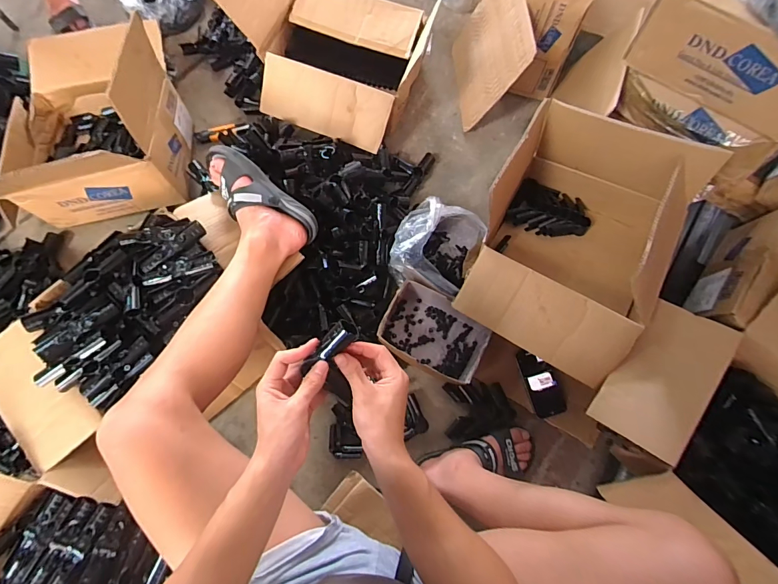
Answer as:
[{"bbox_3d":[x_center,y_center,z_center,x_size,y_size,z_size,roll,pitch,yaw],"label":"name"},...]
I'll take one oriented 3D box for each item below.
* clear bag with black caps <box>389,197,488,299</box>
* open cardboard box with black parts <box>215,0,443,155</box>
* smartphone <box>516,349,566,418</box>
[{"bbox_3d":[0.100,-0.091,0.840,0.165,0.137,0.193,21,75,4],"label":"clear bag with black caps"},{"bbox_3d":[-0.144,-0.599,0.923,0.425,0.220,0.376,18,74,3],"label":"open cardboard box with black parts"},{"bbox_3d":[0.323,0.192,0.812,0.062,0.008,0.144,-20,82,9],"label":"smartphone"}]

